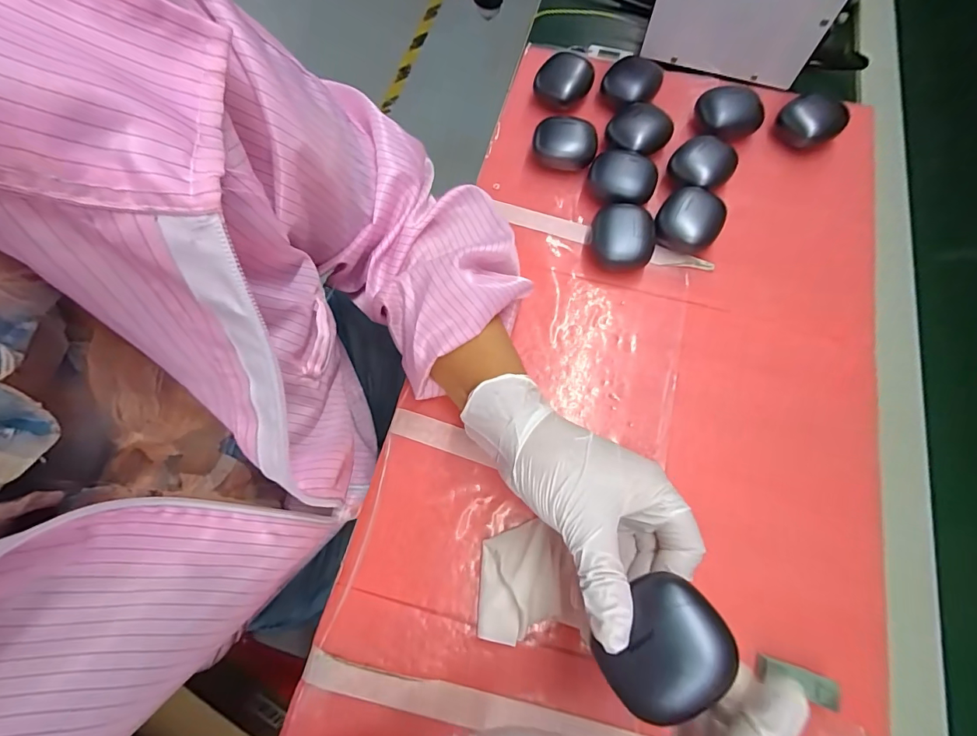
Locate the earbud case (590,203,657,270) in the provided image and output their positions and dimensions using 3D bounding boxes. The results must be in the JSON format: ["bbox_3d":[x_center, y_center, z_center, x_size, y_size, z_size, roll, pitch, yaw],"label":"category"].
[{"bbox_3d":[0.110,-0.106,0.357,0.052,0.030,0.050,20,71,8],"label":"earbud case"}]

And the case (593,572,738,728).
[{"bbox_3d":[0.074,0.119,0.182,0.050,0.022,0.044,-38,74,-13],"label":"case"}]

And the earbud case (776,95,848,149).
[{"bbox_3d":[0.296,-0.224,0.398,0.045,0.033,0.045,-34,73,-12],"label":"earbud case"}]

